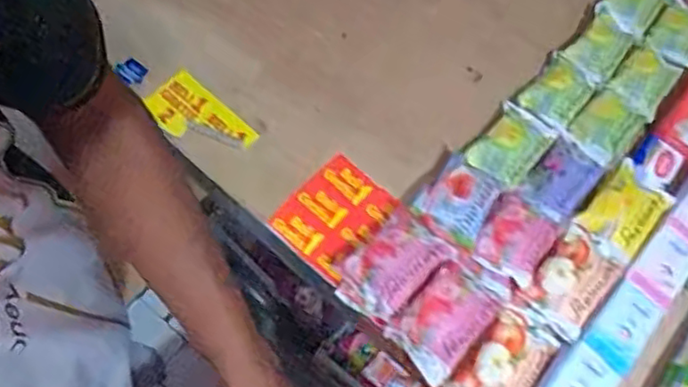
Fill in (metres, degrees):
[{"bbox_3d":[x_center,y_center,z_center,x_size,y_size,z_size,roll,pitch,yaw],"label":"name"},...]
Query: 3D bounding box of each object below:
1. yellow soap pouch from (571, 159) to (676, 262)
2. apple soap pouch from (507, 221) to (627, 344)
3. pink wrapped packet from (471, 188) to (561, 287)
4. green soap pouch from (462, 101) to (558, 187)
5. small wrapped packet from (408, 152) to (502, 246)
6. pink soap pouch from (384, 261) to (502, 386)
[{"bbox_3d":[0.290,0.019,0.671,0.065,0.022,0.108,41,69,17],"label":"yellow soap pouch"},{"bbox_3d":[0.223,0.082,0.627,0.066,0.025,0.104,38,68,15],"label":"apple soap pouch"},{"bbox_3d":[0.171,0.042,0.638,0.066,0.023,0.085,32,66,13],"label":"pink wrapped packet"},{"bbox_3d":[0.182,-0.052,0.706,0.065,0.016,0.099,34,67,14],"label":"green soap pouch"},{"bbox_3d":[0.116,0.004,0.642,0.066,0.013,0.082,34,67,14],"label":"small wrapped packet"},{"bbox_3d":[0.095,0.116,0.604,0.069,0.038,0.100,43,67,14],"label":"pink soap pouch"}]

